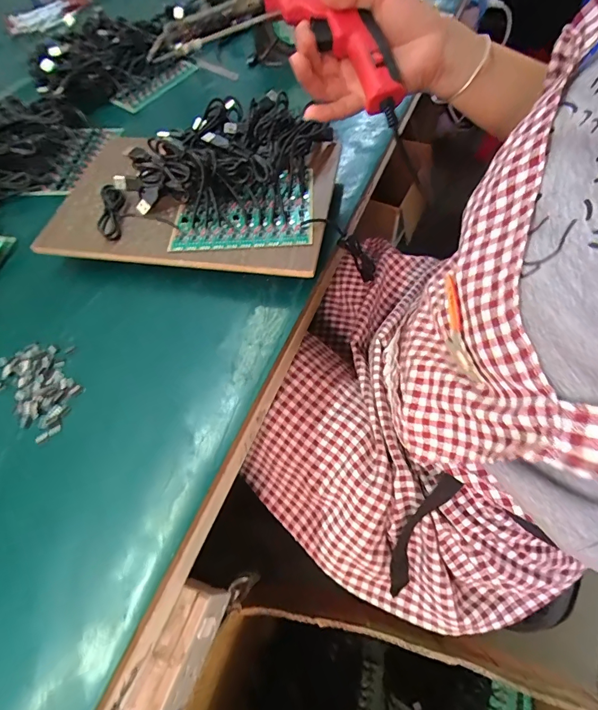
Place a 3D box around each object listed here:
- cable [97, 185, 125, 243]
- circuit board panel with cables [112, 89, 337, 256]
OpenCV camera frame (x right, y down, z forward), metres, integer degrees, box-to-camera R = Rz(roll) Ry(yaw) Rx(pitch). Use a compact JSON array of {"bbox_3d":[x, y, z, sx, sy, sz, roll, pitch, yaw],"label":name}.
[{"bbox_3d":[-0.197,-0.152,0.419,0.019,0.017,0.072,-9,60,1],"label":"cable"},{"bbox_3d":[-0.084,-0.212,0.427,0.220,0.048,0.218,4,60,8],"label":"circuit board panel with cables"}]

